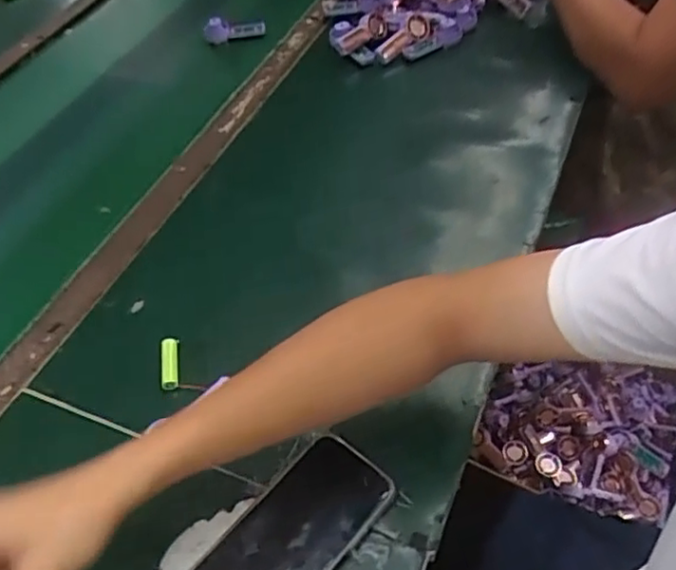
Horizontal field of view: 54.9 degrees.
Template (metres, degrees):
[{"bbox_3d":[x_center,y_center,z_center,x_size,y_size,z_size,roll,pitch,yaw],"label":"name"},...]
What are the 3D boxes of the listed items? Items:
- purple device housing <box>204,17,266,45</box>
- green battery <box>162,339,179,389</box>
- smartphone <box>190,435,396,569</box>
[{"bbox_3d":[-0.158,-0.393,1.010,0.108,0.037,0.032,-23,47,-41],"label":"purple device housing"},{"bbox_3d":[-0.156,0.073,0.610,0.015,0.018,0.050,-10,48,-3],"label":"green battery"},{"bbox_3d":[-0.038,0.190,0.492,0.164,0.014,0.083,-38,55,-22],"label":"smartphone"}]

